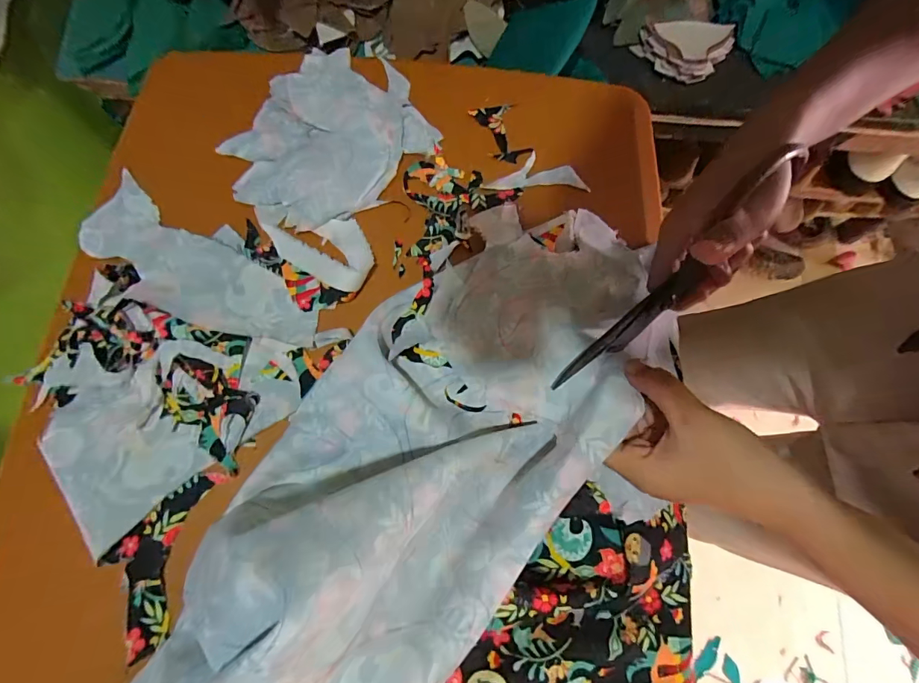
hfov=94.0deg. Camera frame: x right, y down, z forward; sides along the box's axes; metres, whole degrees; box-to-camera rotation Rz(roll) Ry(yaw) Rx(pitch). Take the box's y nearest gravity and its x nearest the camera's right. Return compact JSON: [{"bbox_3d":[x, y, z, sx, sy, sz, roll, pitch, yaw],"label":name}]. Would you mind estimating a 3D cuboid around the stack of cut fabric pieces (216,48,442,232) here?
[{"bbox_3d":[-0.112,-0.180,0.377,0.151,0.013,0.172,28,76,7],"label":"stack of cut fabric pieces"}]

